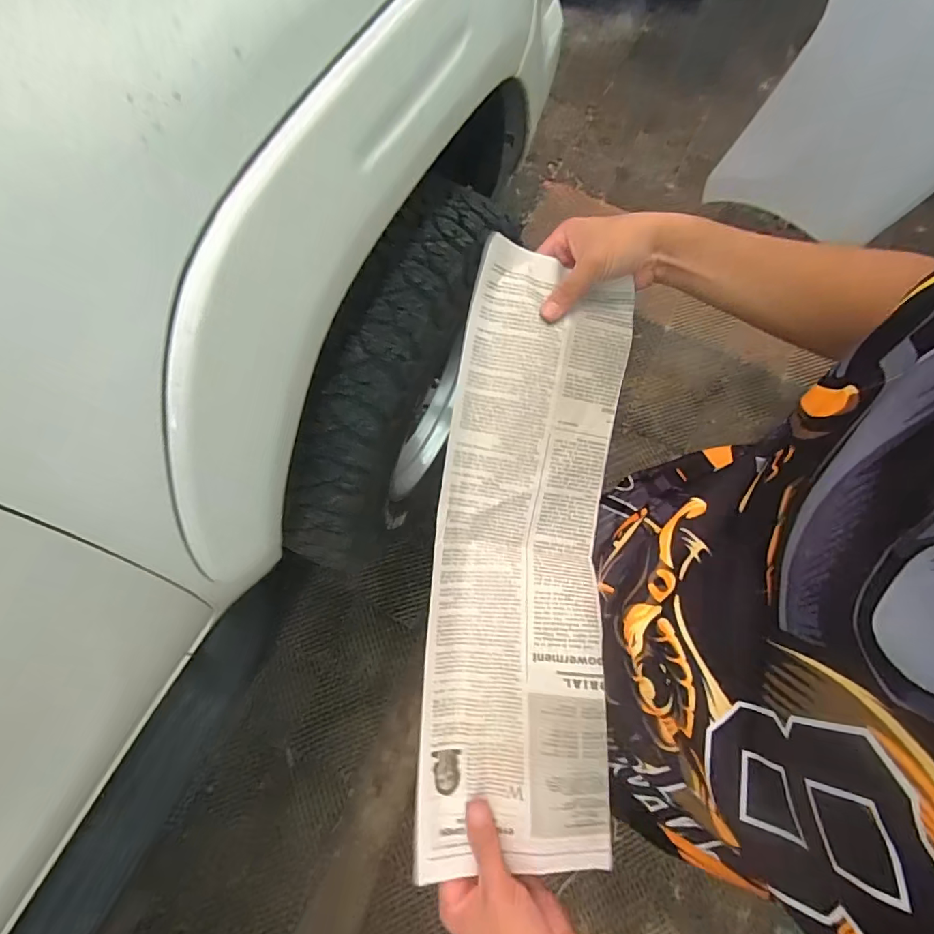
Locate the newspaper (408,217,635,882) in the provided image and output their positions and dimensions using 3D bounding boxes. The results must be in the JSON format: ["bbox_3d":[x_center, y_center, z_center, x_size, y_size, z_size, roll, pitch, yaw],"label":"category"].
[{"bbox_3d":[0.051,0.071,0.432,0.156,0.060,0.511,6,83,0],"label":"newspaper"}]

